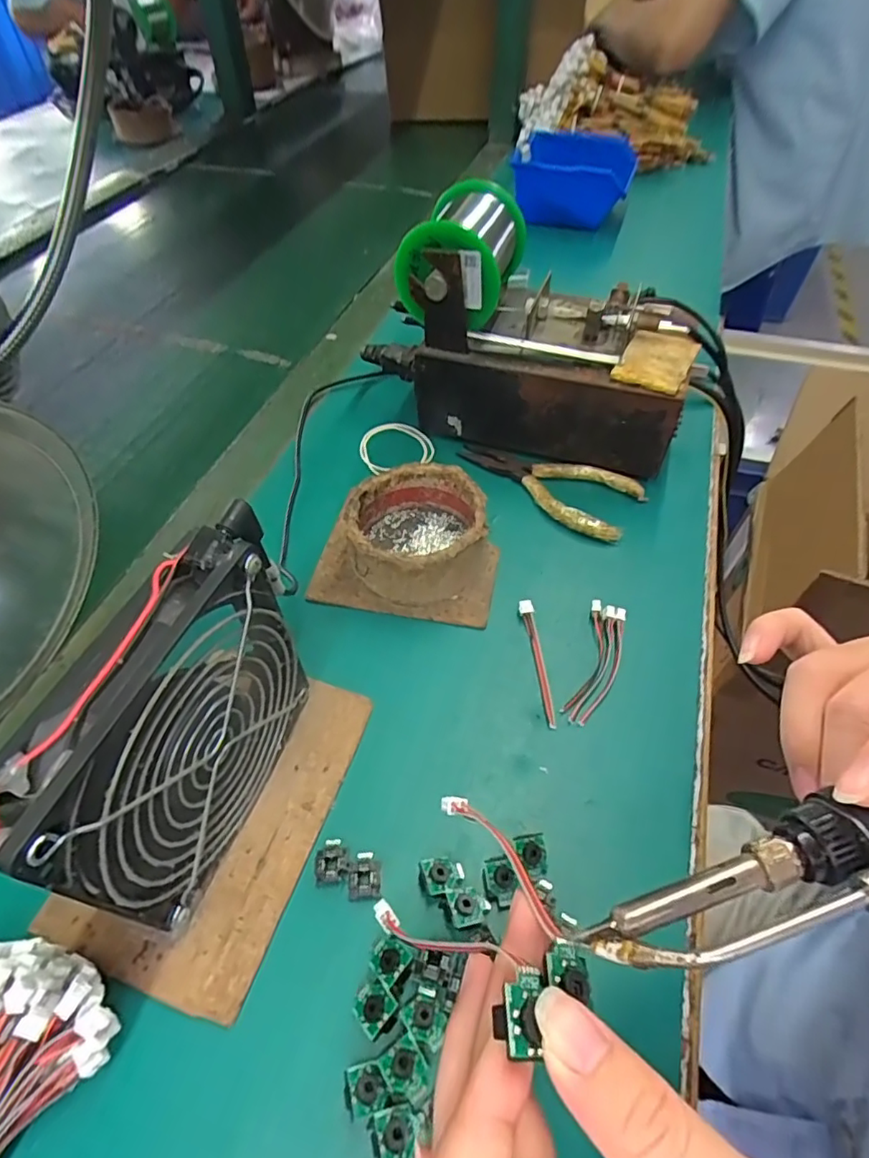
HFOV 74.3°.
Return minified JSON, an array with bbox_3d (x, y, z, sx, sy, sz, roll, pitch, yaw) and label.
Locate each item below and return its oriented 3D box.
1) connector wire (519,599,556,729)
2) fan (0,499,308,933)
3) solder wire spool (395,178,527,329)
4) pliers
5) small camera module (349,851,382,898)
[{"bbox_3d":[0.058,0.044,0.313,0.008,0.008,0.074,-5,52,-4],"label":"connector wire"},{"bbox_3d":[-0.095,0.061,0.225,0.029,0.128,0.122,15,54,12],"label":"fan"},{"bbox_3d":[0.019,-0.219,0.384,0.070,0.057,0.099,13,52,11],"label":"solder wire spool"},{"bbox_3d":[0.076,-0.068,0.400,0.128,0.013,0.057,28,57,20],"label":"pliers"},{"bbox_3d":[-0.030,0.128,0.248,0.013,0.004,0.019,-1,52,-1],"label":"small camera module"}]

